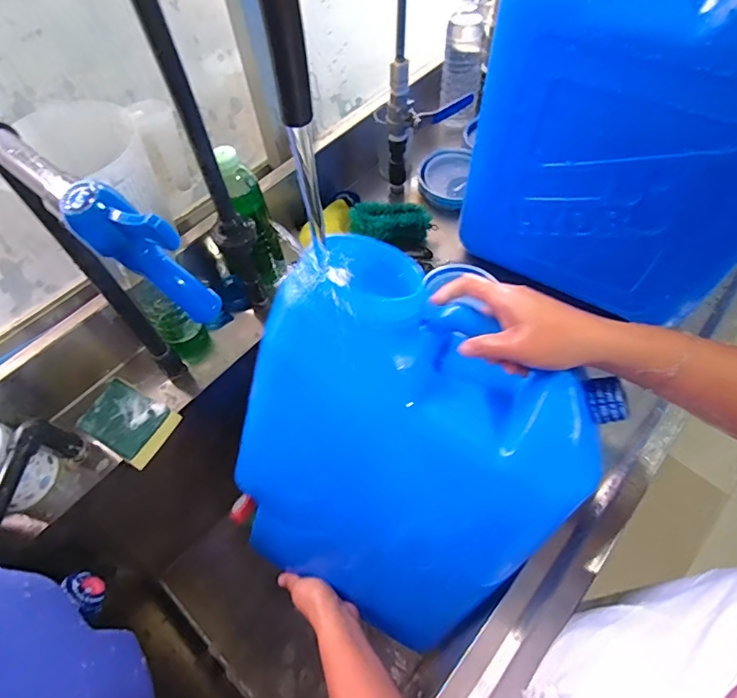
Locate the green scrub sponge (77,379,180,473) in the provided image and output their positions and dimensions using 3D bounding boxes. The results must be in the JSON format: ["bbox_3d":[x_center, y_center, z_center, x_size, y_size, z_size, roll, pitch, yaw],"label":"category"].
[{"bbox_3d":[-0.295,0.088,0.569,0.101,0.027,0.075,25,63,18],"label":"green scrub sponge"}]

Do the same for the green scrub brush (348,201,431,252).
[{"bbox_3d":[0.033,-0.196,0.714,0.117,0.034,0.073,13,60,11],"label":"green scrub brush"}]

